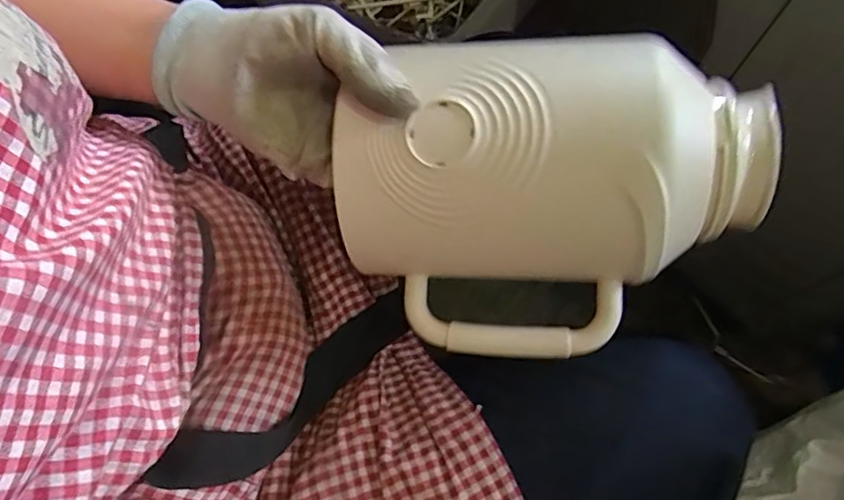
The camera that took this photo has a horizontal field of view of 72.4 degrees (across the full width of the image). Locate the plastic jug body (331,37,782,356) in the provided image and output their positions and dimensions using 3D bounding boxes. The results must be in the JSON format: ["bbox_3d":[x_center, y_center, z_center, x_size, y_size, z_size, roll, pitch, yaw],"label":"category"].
[{"bbox_3d":[0.064,-0.034,0.308,0.220,0.106,0.144,4,70,4],"label":"plastic jug body"}]

